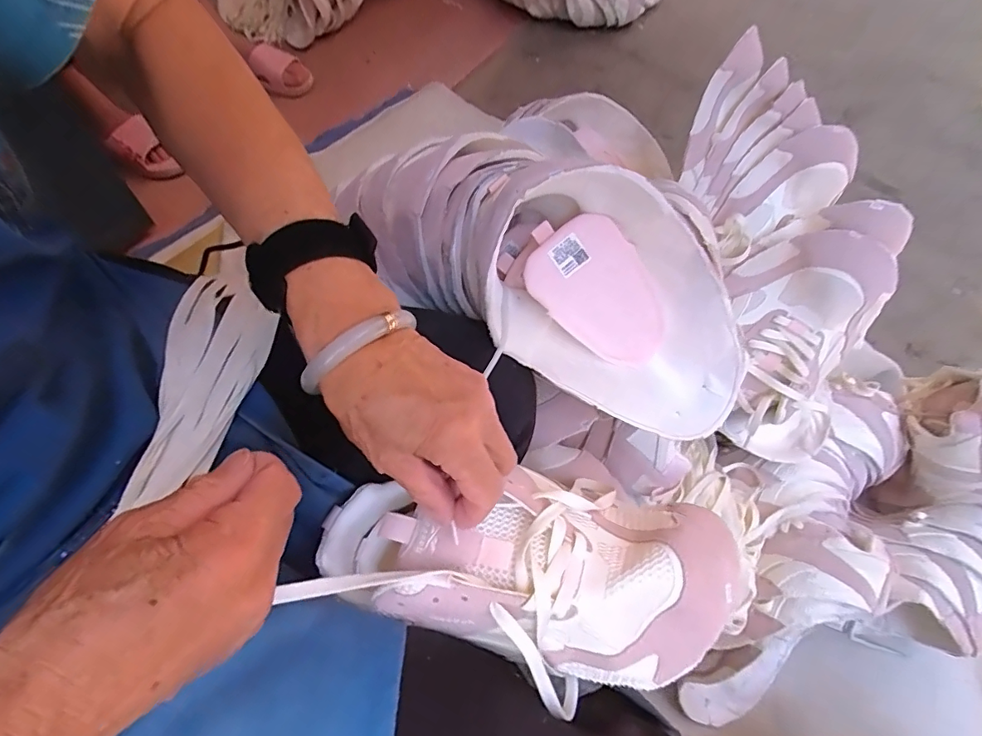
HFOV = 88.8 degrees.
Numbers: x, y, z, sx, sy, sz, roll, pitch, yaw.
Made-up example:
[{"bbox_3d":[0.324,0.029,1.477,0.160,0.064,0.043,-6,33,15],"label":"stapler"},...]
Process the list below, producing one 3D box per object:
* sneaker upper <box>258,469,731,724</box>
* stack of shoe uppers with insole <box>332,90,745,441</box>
[{"bbox_3d":[0.019,0.123,0.299,0.241,0.066,0.116,4,59,2],"label":"sneaker upper"},{"bbox_3d":[0.049,-0.079,0.367,0.337,0.141,0.158,30,62,-1],"label":"stack of shoe uppers with insole"}]

